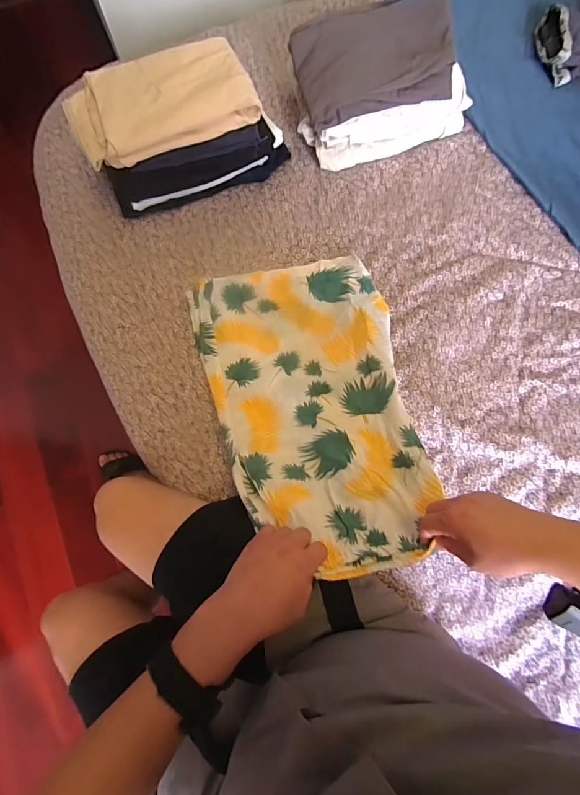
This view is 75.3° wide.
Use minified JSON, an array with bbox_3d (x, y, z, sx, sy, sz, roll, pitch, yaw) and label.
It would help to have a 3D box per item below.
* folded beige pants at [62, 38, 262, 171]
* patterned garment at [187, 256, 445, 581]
[{"bbox_3d":[-0.204,-0.466,0.584,0.281,0.042,0.167,-22,76,-6],"label":"folded beige pants"},{"bbox_3d":[0.032,-0.006,0.526,0.285,0.101,0.447,-13,76,-3],"label":"patterned garment"}]

